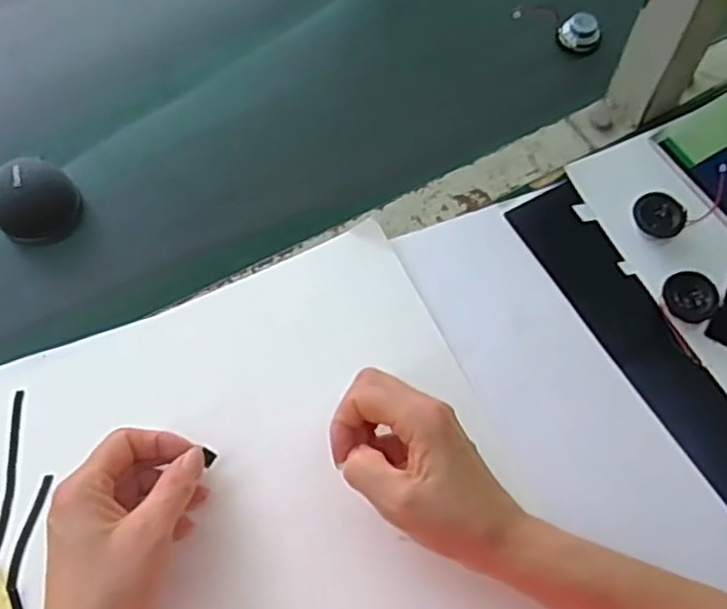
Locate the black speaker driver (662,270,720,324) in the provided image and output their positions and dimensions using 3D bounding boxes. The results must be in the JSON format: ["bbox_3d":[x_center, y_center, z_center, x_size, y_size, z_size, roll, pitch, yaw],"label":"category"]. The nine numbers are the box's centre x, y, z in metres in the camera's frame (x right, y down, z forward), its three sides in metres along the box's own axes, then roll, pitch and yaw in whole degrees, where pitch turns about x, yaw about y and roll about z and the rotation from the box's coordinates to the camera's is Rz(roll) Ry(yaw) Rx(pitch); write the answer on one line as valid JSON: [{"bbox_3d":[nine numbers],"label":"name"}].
[{"bbox_3d":[0.220,-0.003,0.484,0.034,0.022,0.035,0,65,0],"label":"black speaker driver"}]

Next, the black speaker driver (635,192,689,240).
[{"bbox_3d":[0.210,-0.062,0.509,0.034,0.016,0.031,0,65,0],"label":"black speaker driver"}]

